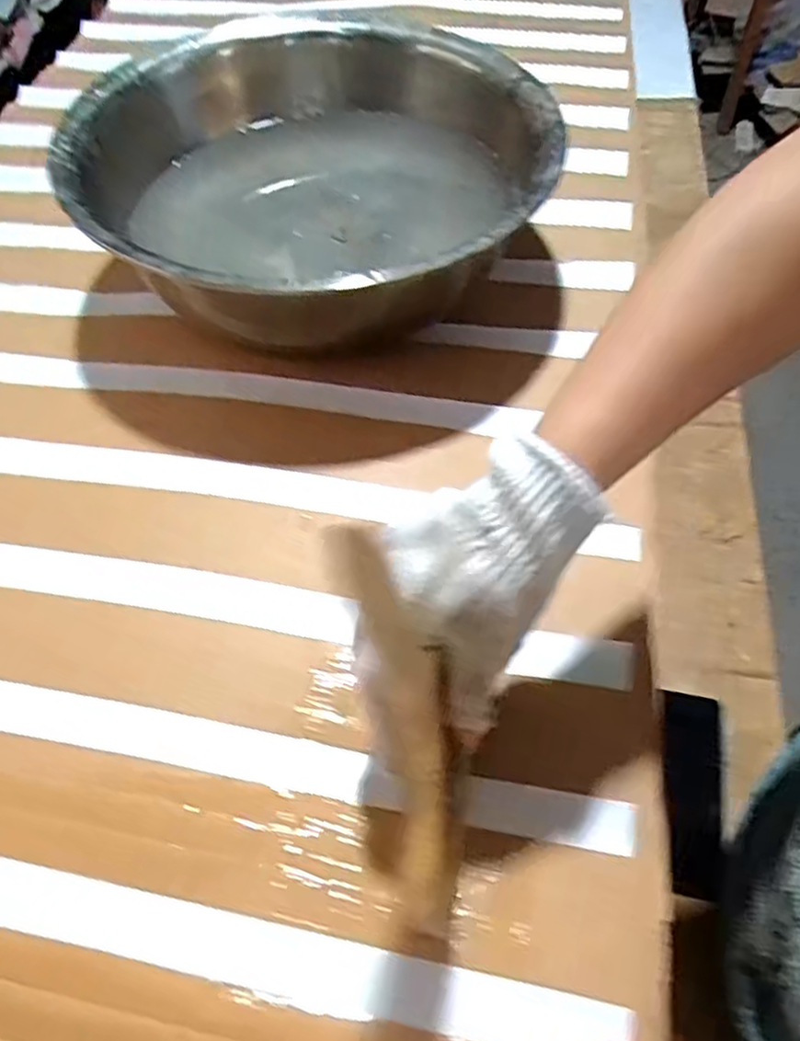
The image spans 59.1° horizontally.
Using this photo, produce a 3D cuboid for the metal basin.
[{"bbox_3d":[-0.057,-0.265,0.569,0.346,0.130,0.353,-1,55,2],"label":"metal basin"}]

